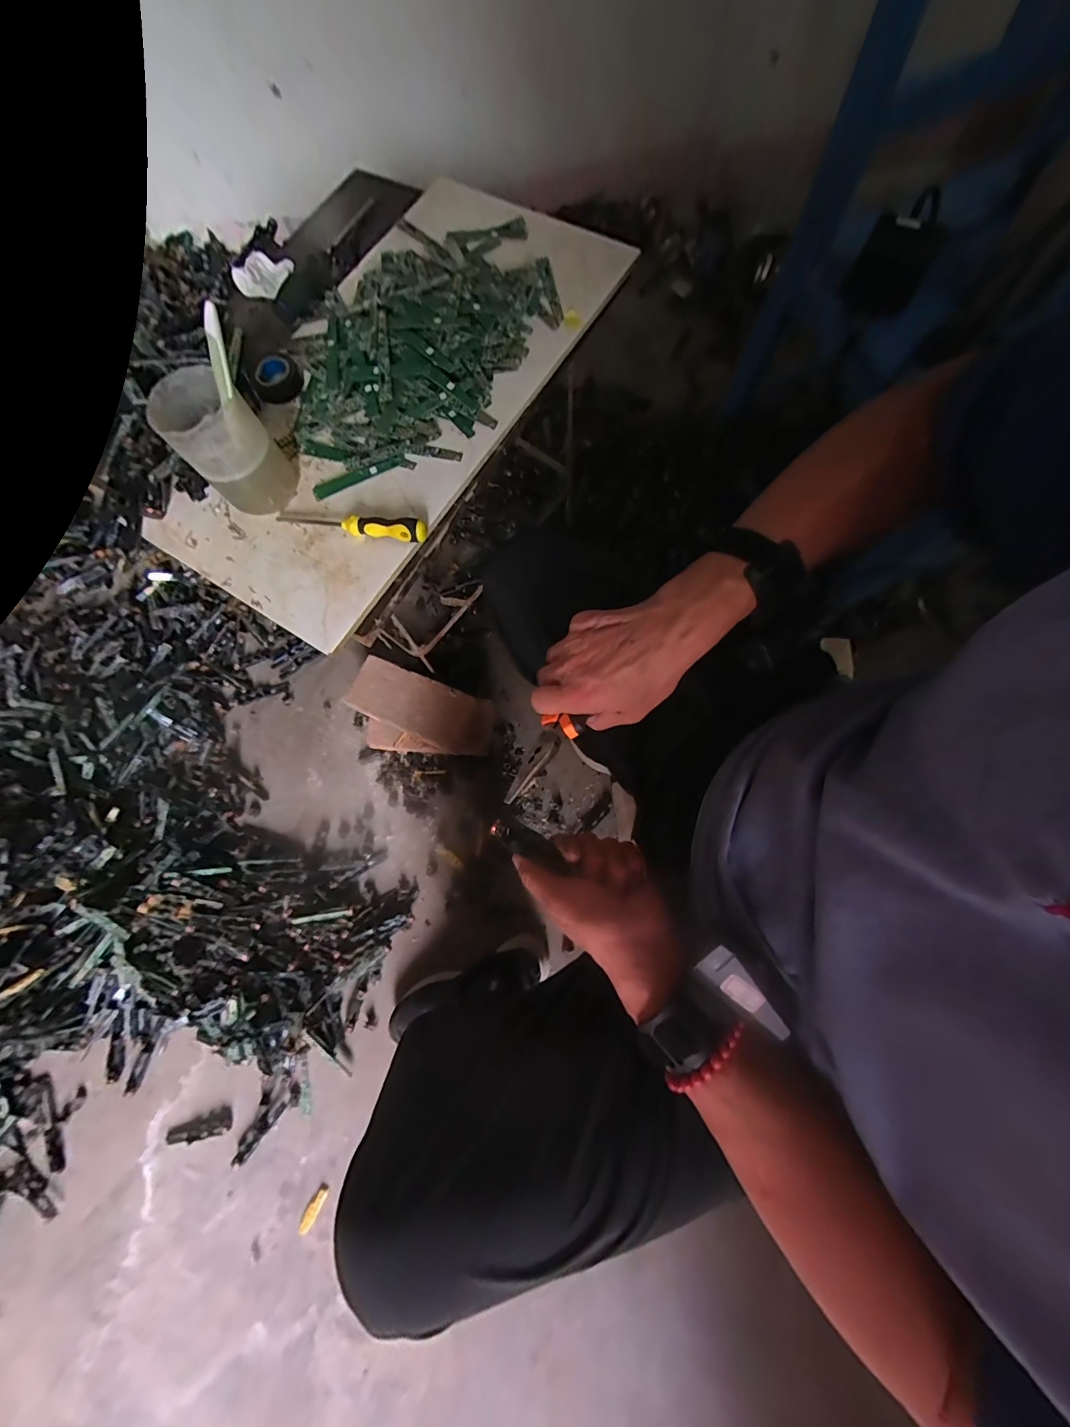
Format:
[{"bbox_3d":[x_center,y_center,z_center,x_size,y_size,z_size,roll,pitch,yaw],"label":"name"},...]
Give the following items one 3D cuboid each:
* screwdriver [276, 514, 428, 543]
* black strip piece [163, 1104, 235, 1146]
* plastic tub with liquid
[{"bbox_3d":[-0.176,-0.180,0.441,0.145,0.022,0.018,7,75,6],"label":"screwdriver"},{"bbox_3d":[-0.494,0.614,0.682,0.100,0.006,0.032,-23,69,-2],"label":"black strip piece"},{"bbox_3d":[-0.280,-0.245,0.427,0.072,0.100,0.067,-1,74,4],"label":"plastic tub with liquid"}]

